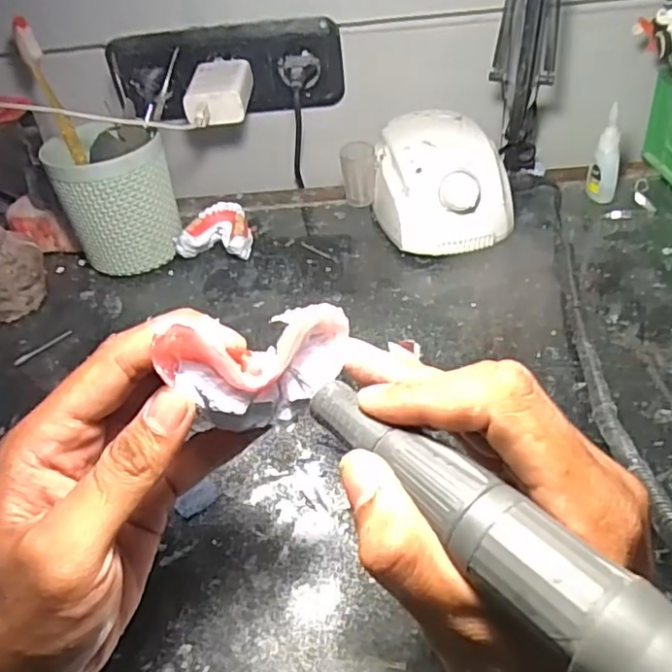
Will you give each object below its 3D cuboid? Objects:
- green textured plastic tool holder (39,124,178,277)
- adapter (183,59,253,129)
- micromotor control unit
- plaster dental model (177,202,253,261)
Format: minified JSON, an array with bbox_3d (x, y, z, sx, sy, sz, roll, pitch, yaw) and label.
[{"bbox_3d":[-0.190,-0.115,0.545,0.091,0.112,0.084,-25,43,-21],"label":"green textured plastic tool holder"},{"bbox_3d":[-0.106,-0.224,0.574,0.052,0.032,0.091,-2,40,6],"label":"adapter"},{"bbox_3d":[0.088,-0.134,0.553,0.103,0.082,0.132,-11,40,-5],"label":"micromotor control unit"},{"bbox_3d":[-0.105,-0.091,0.567,0.060,0.036,0.052,2,41,11],"label":"plaster dental model"}]

